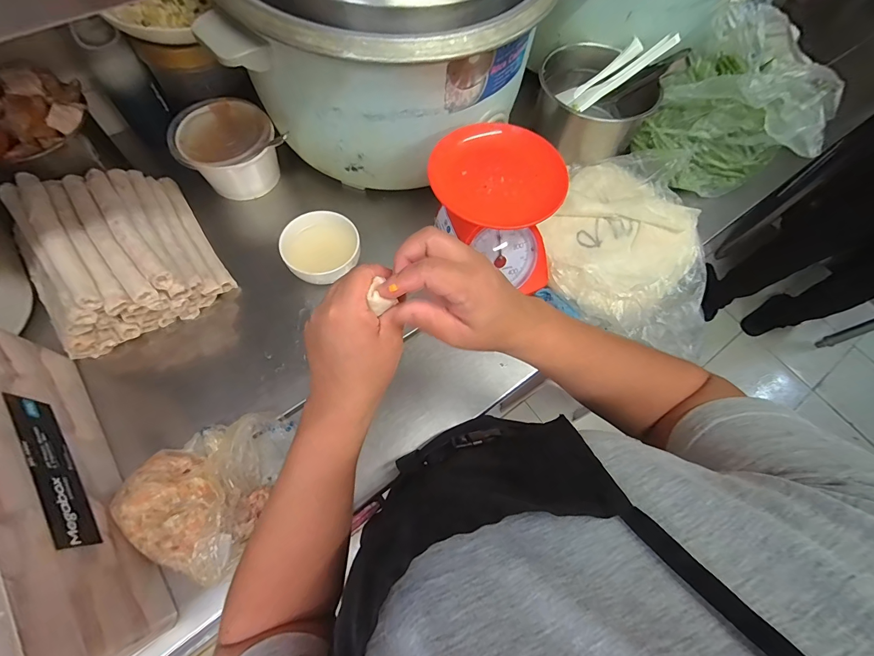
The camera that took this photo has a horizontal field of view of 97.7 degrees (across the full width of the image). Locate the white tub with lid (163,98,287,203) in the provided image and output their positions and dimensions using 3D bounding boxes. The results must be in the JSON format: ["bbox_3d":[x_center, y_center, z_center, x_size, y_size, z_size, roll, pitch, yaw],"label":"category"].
[{"bbox_3d":[-0.325,-0.277,0.606,0.137,0.097,0.124,-34,73,-16],"label":"white tub with lid"}]

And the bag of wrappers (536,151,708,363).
[{"bbox_3d":[0.290,-0.132,0.594,0.240,0.071,0.318,7,67,0],"label":"bag of wrappers"}]

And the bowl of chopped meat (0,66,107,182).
[{"bbox_3d":[-0.549,-0.266,0.507,0.140,0.084,0.131,1,67,-3],"label":"bowl of chopped meat"}]

